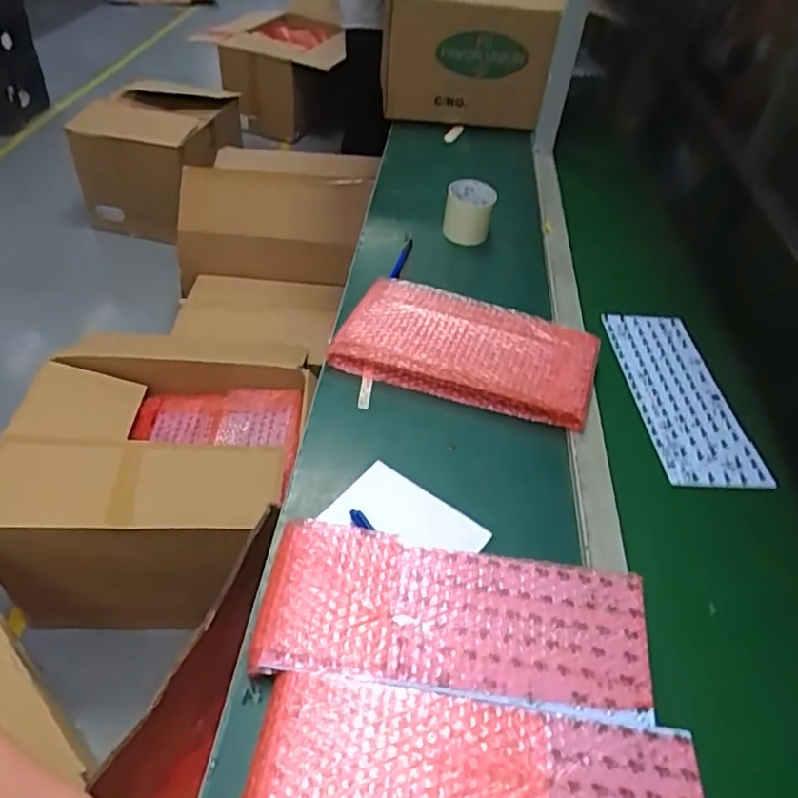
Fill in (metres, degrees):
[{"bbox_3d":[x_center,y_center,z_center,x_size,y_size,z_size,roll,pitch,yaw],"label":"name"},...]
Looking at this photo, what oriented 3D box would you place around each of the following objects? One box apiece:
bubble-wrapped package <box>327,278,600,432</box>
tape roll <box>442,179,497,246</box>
[{"bbox_3d":[0.088,-0.067,0.816,0.318,0.039,0.172,16,44,9],"label":"bubble-wrapped package"},{"bbox_3d":[0.114,-0.307,1.045,0.080,0.075,0.085,9,44,2],"label":"tape roll"}]

